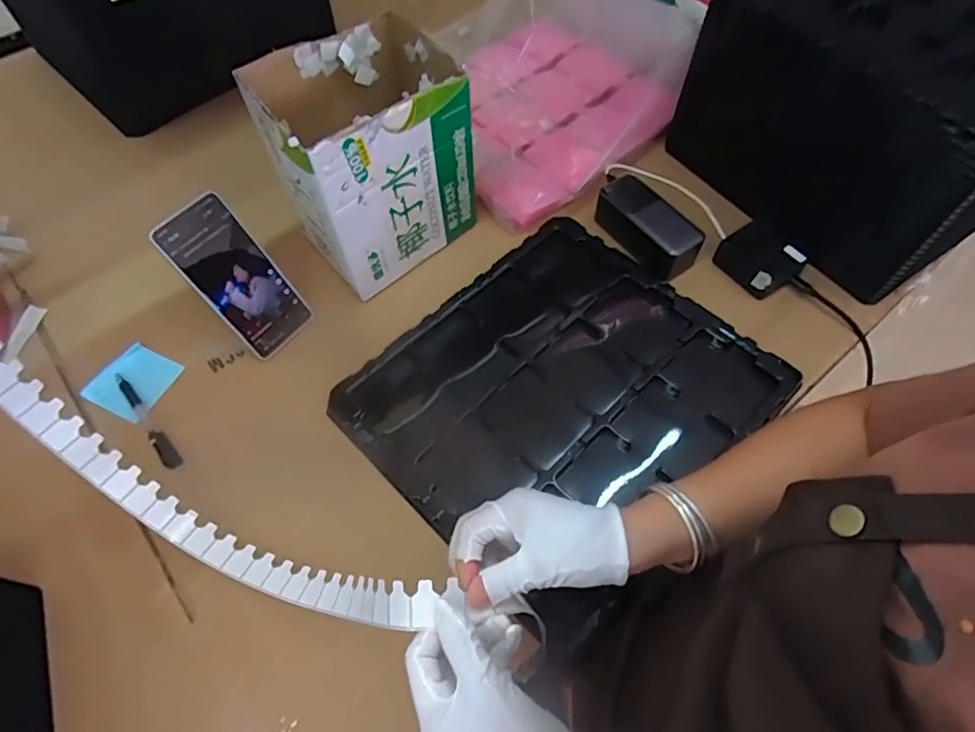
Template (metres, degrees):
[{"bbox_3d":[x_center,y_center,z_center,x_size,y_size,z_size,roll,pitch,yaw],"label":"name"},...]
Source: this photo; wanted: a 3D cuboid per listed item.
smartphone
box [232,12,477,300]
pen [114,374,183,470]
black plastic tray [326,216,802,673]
[{"bbox_3d":[-0.257,-0.091,0.580,0.011,0.165,0.081,12,54,46],"label":"smartphone"},{"bbox_3d":[-0.126,-0.225,0.615,0.193,0.210,0.144,-40,68,-20],"label":"box"},{"bbox_3d":[-0.353,0.055,0.572,0.014,0.011,0.142,-39,67,-20],"label":"pen"},{"bbox_3d":[0.077,0.029,0.590,0.330,0.035,0.368,41,68,21],"label":"black plastic tray"}]

